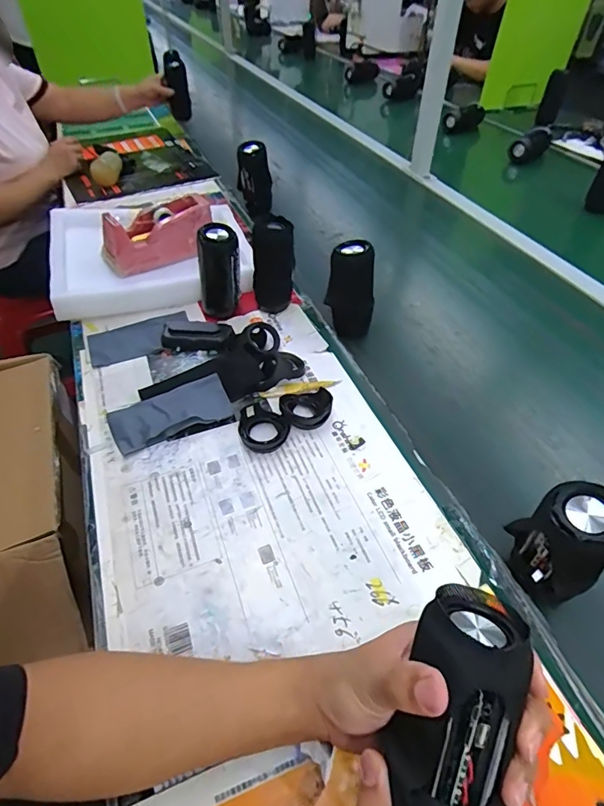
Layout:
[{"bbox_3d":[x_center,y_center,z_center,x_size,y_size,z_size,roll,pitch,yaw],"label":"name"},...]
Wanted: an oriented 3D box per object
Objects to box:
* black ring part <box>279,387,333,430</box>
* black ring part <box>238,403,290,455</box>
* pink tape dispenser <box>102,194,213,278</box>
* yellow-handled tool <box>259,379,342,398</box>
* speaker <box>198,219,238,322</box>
[{"bbox_3d":[0.006,0.004,0.604,0.070,0.029,0.059,-2,47,-1],"label":"black ring part"},{"bbox_3d":[-0.049,0.034,0.581,0.063,0.026,0.063,-2,47,-1],"label":"black ring part"},{"bbox_3d":[-0.265,-0.310,0.831,0.202,0.090,0.068,-30,53,-24],"label":"pink tape dispenser"},{"bbox_3d":[-0.001,-0.022,0.648,0.117,0.012,0.016,-14,48,-11],"label":"yellow-handled tool"},{"bbox_3d":[-0.134,-0.215,0.728,0.066,0.129,0.051,-8,47,-6],"label":"speaker"}]

